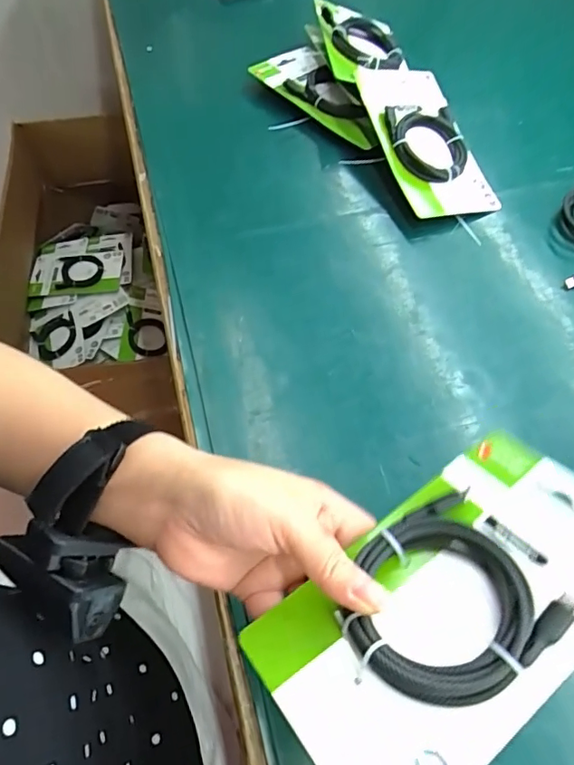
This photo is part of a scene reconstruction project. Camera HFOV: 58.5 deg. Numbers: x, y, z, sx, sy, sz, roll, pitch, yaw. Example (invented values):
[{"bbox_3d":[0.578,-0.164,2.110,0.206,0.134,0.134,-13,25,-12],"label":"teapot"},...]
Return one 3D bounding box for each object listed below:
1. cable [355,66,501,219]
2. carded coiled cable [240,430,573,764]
[{"bbox_3d":[0.138,-0.247,0.515,0.092,0.016,0.182,-14,73,-17],"label":"cable"},{"bbox_3d":[0.074,0.096,0.232,0.173,0.016,0.100,-31,43,-19],"label":"carded coiled cable"}]

